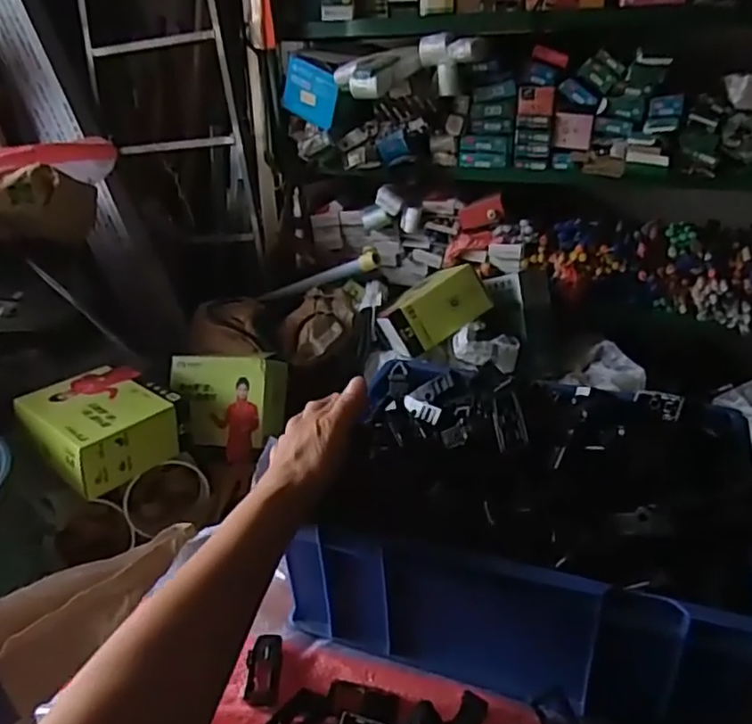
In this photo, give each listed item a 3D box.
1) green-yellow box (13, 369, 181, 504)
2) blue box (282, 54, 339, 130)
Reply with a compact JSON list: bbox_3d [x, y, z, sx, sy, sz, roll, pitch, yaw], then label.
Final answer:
[{"bbox_3d":[-0.556,0.133,1.313,0.236,0.137,0.247,19,33,37],"label":"green-yellow box"},{"bbox_3d":[-0.173,-0.710,1.719,0.162,0.148,0.026,31,43,8],"label":"blue box"}]

